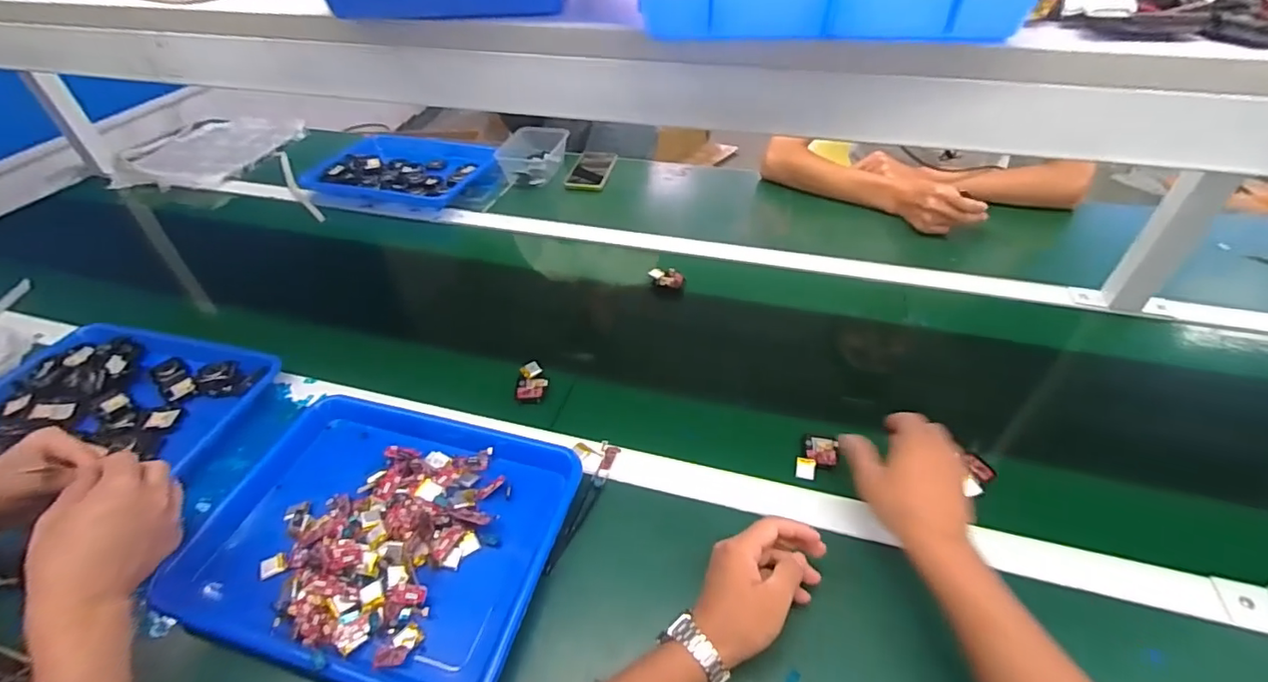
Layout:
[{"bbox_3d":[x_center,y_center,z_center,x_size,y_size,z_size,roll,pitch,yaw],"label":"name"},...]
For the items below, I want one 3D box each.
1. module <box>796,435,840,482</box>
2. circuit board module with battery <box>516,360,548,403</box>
[{"bbox_3d":[0.199,0.127,0.593,0.039,0.006,0.061,14,46,18],"label":"module"},{"bbox_3d":[-0.128,0.052,0.685,0.035,0.007,0.060,8,51,-8],"label":"circuit board module with battery"}]

